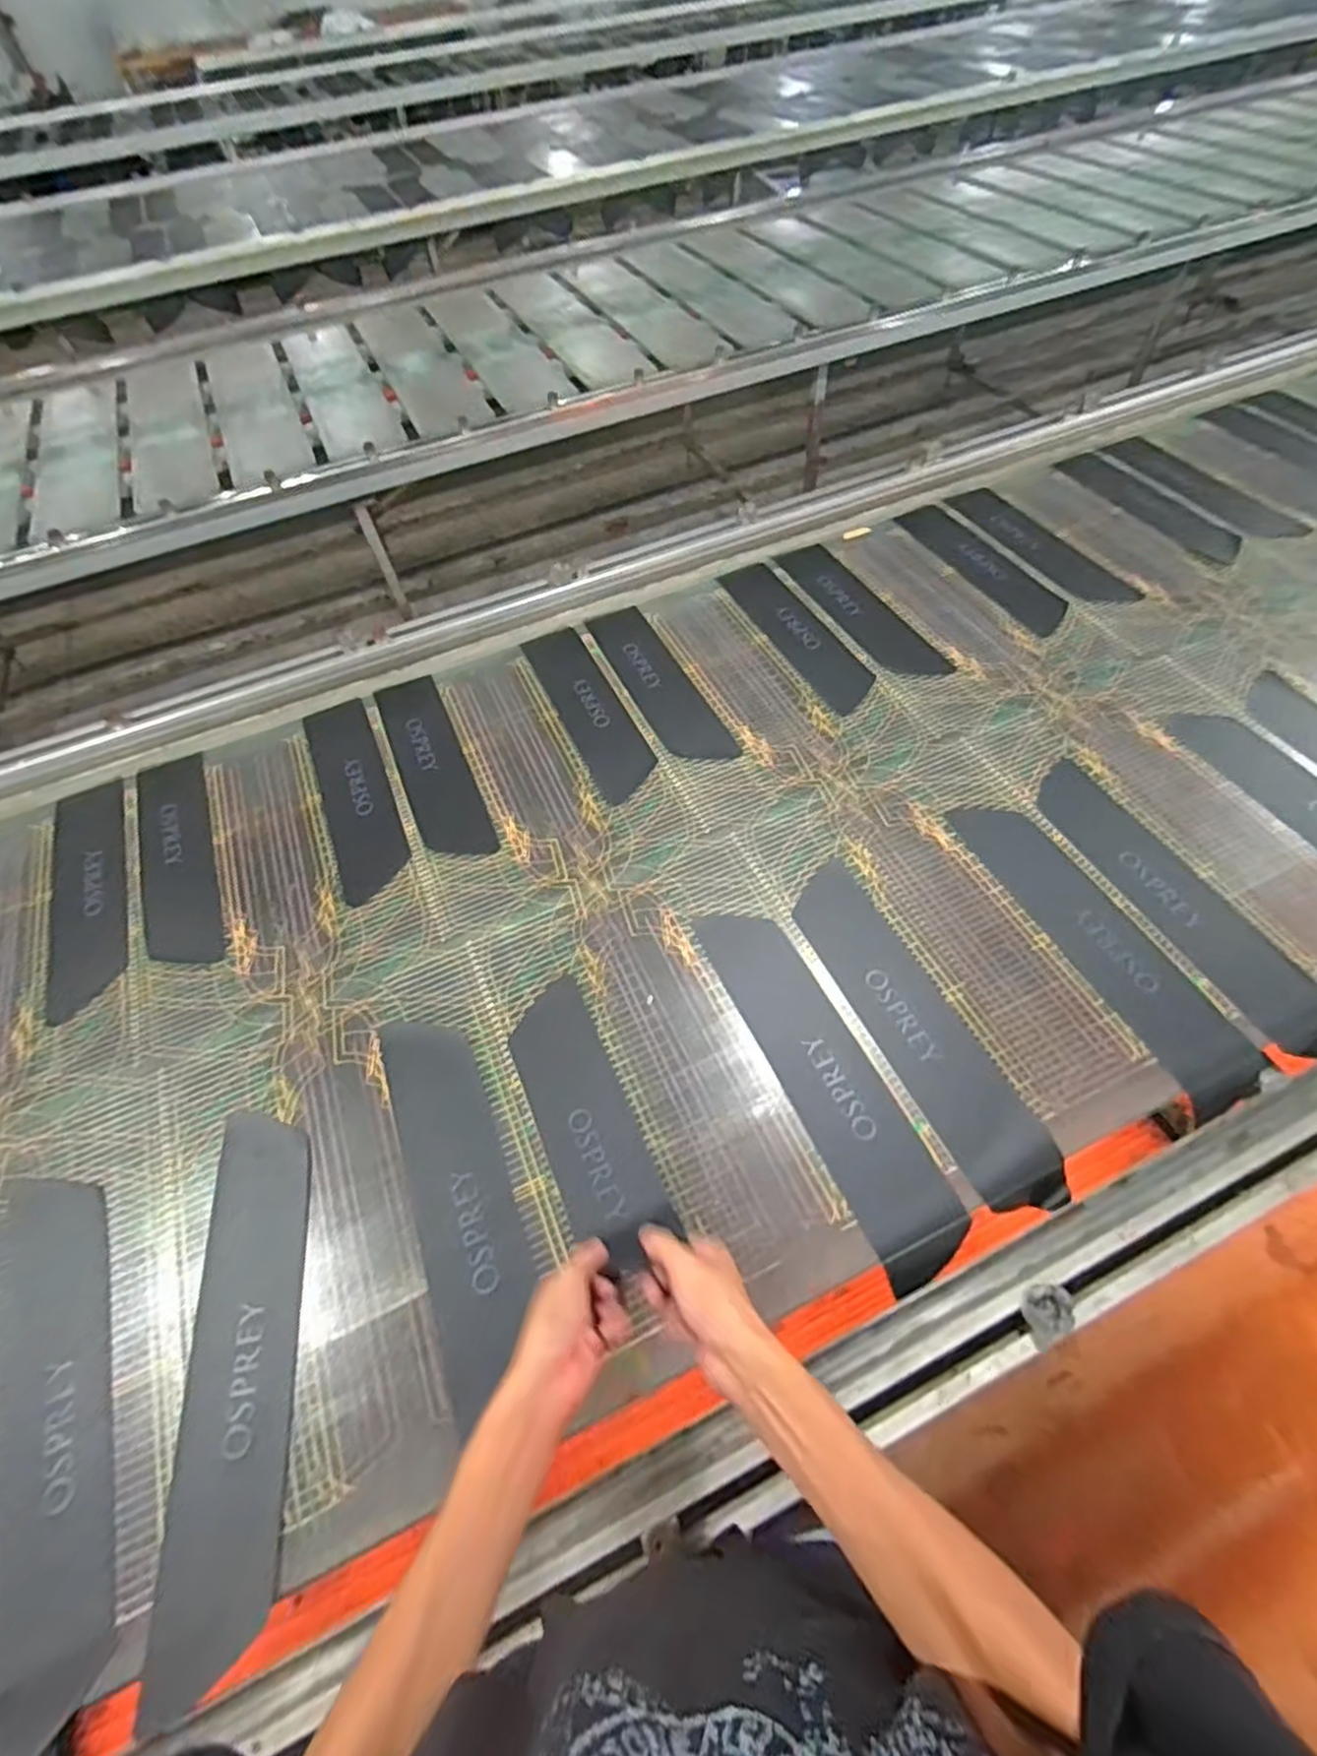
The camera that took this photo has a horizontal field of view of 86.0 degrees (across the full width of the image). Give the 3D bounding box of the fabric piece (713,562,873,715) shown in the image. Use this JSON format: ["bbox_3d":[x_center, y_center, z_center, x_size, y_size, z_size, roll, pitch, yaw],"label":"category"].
[{"bbox_3d":[0.243,-0.435,1.242,0.104,0.008,0.409,-24,57,-11],"label":"fabric piece"}]

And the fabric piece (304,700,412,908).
[{"bbox_3d":[-0.472,-0.134,1.101,0.105,0.010,0.419,-23,59,-9],"label":"fabric piece"}]

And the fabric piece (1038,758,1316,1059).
[{"bbox_3d":[0.657,0.017,0.903,0.123,0.042,0.443,-25,57,-12],"label":"fabric piece"}]

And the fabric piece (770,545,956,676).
[{"bbox_3d":[0.351,-0.483,1.263,0.110,0.009,0.409,-25,57,-12],"label":"fabric piece"}]

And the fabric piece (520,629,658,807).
[{"bbox_3d":[-0.117,-0.285,1.176,0.108,0.010,0.423,-22,58,-9],"label":"fabric piece"}]

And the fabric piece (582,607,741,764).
[{"bbox_3d":[-0.004,-0.333,1.194,0.098,0.006,0.418,-23,57,-10],"label":"fabric piece"}]

